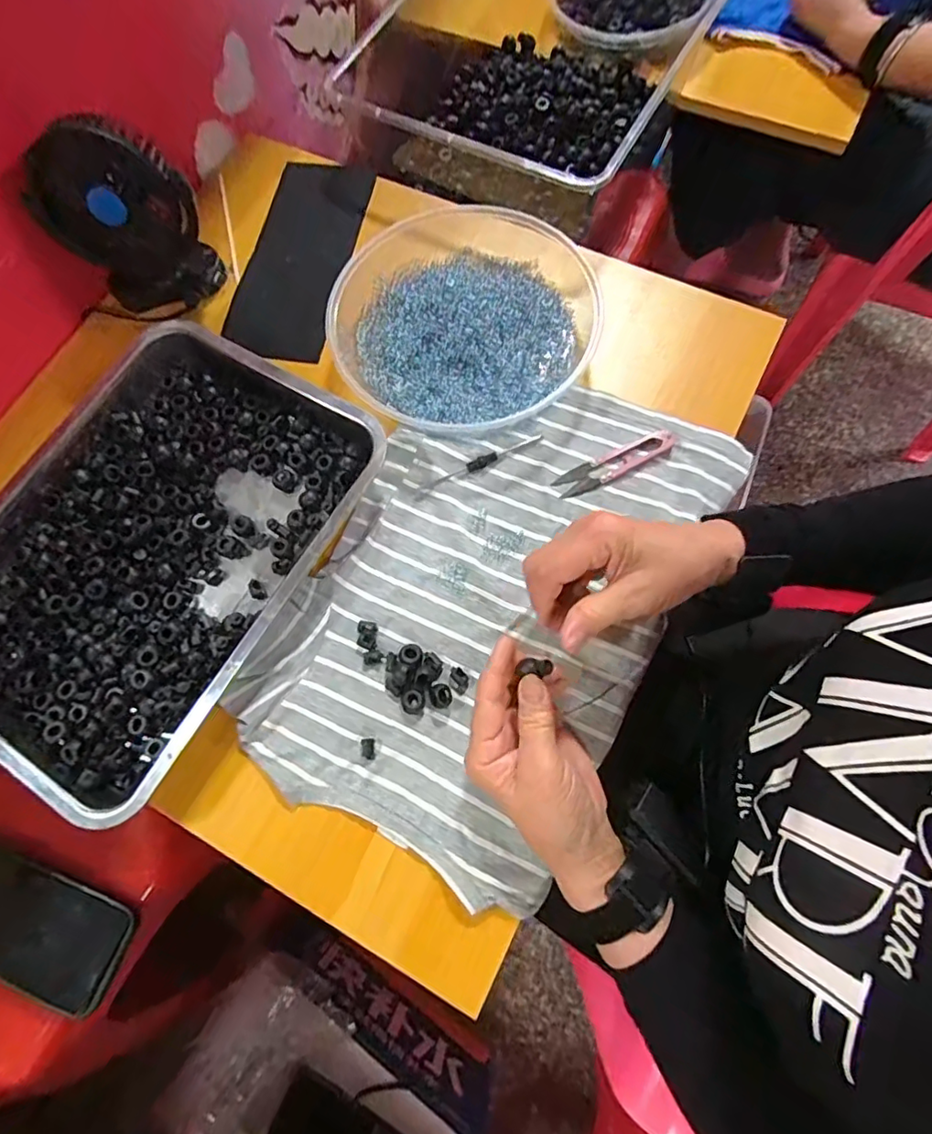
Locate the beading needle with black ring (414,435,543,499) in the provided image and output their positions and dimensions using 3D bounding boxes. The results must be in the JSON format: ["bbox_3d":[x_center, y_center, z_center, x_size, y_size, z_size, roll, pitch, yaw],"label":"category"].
[{"bbox_3d":[0.010,-0.085,0.456,0.115,0.004,0.010,-27,73,-5],"label":"beading needle with black ring"}]

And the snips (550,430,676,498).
[{"bbox_3d":[0.121,-0.084,0.447,0.101,0.008,0.025,-21,72,-3],"label":"snips"}]

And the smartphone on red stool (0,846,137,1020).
[{"bbox_3d":[-0.347,0.282,0.437,0.161,0.011,0.071,19,57,6],"label":"smartphone on red stool"}]

